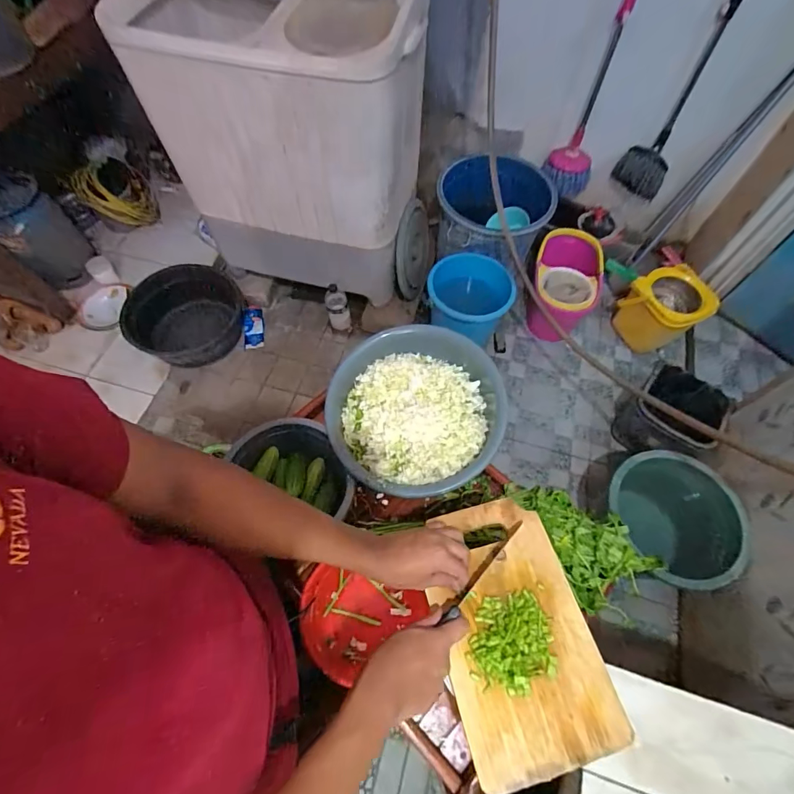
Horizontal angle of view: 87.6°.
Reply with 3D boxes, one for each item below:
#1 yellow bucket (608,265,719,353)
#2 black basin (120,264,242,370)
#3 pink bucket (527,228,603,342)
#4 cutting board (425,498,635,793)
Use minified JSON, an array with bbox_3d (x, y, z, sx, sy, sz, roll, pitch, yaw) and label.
[{"bbox_3d":[1.001,-0.329,1.566,0.216,0.255,0.249,-35,68,-16],"label":"yellow bucket"},{"bbox_3d":[-0.813,-0.331,1.609,0.446,0.181,0.440,0,63,0],"label":"black basin"},{"bbox_3d":[0.657,-0.442,1.654,0.244,0.223,0.455,22,65,11],"label":"pink bucket"},{"bbox_3d":[0.141,0.279,0.512,0.178,0.024,0.288,-14,64,-7],"label":"cutting board"}]

